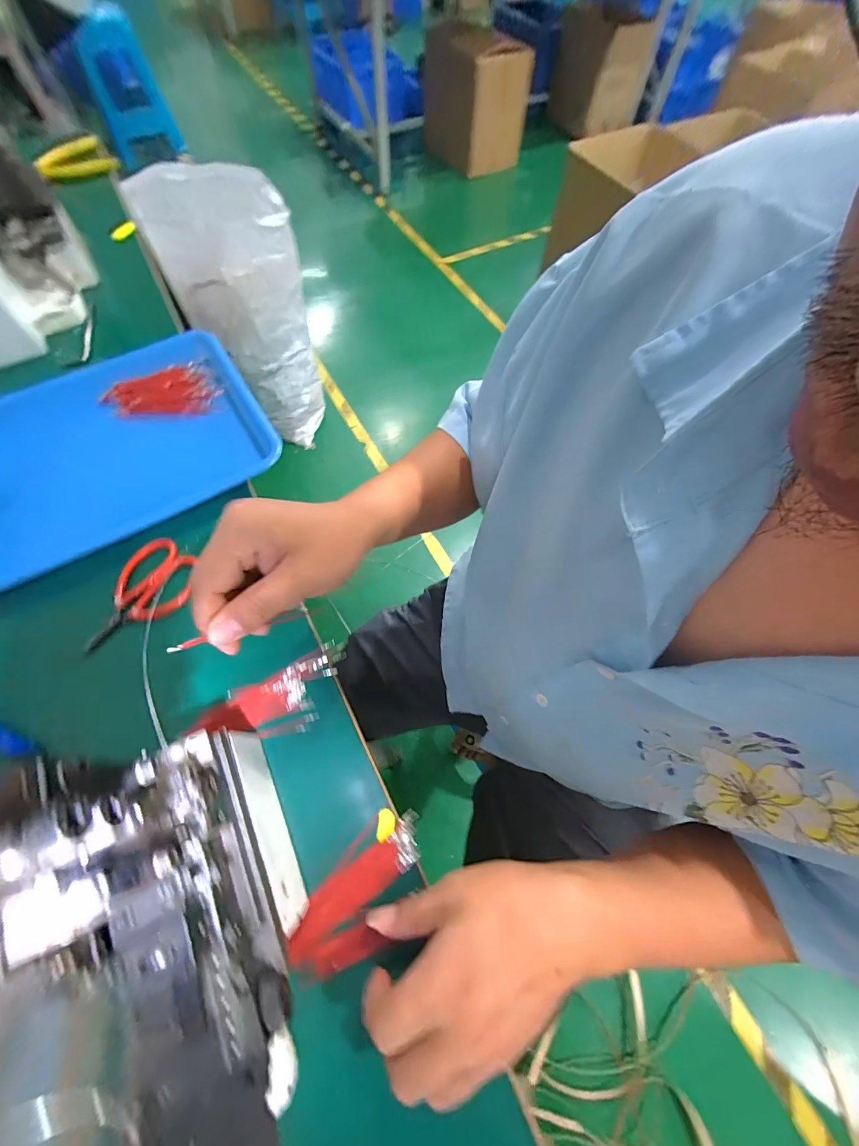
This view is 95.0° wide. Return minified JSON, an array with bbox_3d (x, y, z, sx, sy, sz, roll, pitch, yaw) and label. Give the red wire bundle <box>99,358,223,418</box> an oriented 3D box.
[{"bbox_3d":[-0.325,-0.227,0.482,0.134,0.012,0.082,-2,65,-3],"label":"red wire bundle"}]

